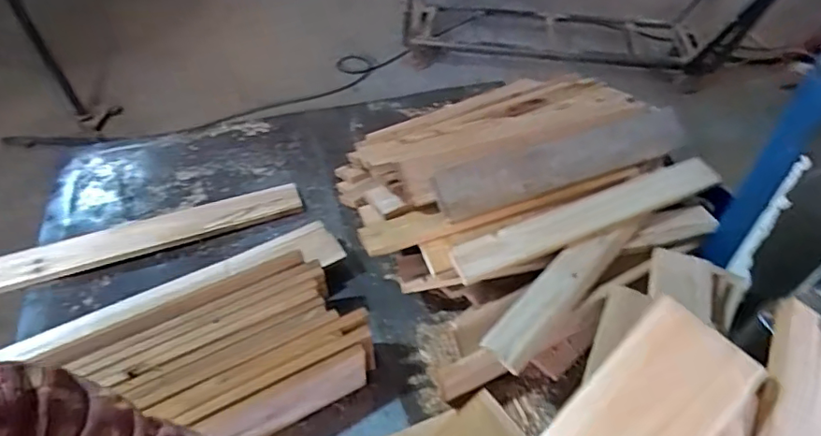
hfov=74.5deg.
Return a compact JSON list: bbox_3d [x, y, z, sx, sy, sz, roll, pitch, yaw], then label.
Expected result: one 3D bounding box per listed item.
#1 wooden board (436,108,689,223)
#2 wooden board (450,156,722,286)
[{"bbox_3d":[0.243,-0.091,0.859,0.430,0.019,0.082,-18,79,-11],"label":"wooden board"},{"bbox_3d":[0.271,-0.002,0.826,0.445,0.028,0.064,-20,68,-14],"label":"wooden board"}]

